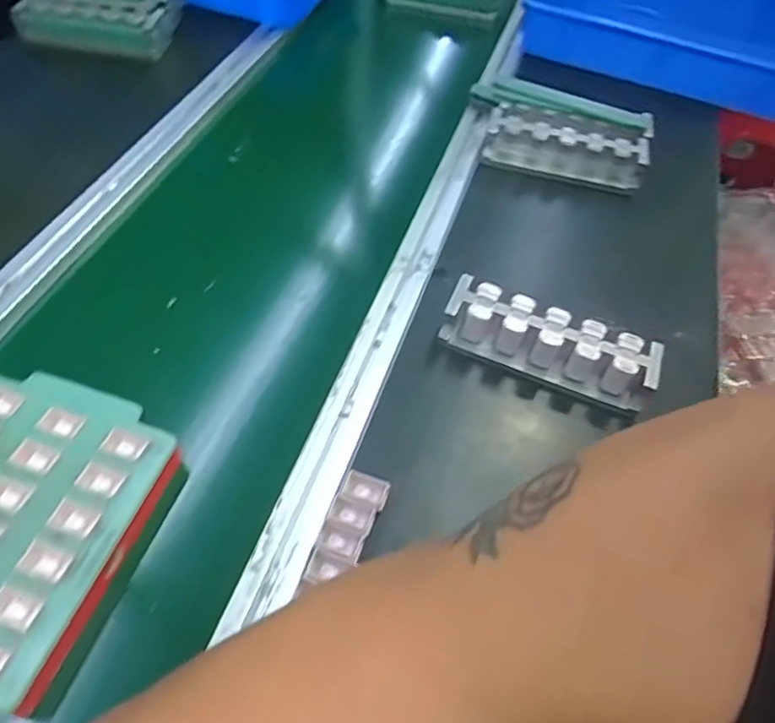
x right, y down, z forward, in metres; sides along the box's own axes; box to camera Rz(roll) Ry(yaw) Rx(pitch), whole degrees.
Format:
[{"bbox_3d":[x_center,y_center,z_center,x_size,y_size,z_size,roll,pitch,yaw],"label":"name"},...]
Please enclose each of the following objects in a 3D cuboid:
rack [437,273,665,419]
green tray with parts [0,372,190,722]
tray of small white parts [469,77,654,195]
[{"bbox_3d":[0.146,-0.016,0.538,0.191,0.048,0.056,22,55,10],"label":"rack"},{"bbox_3d":[-0.275,0.122,0.434,0.194,0.045,0.221,19,54,7],"label":"green tray with parts"},{"bbox_3d":[0.206,-0.281,0.730,0.223,0.053,0.113,16,54,6],"label":"tray of small white parts"}]

